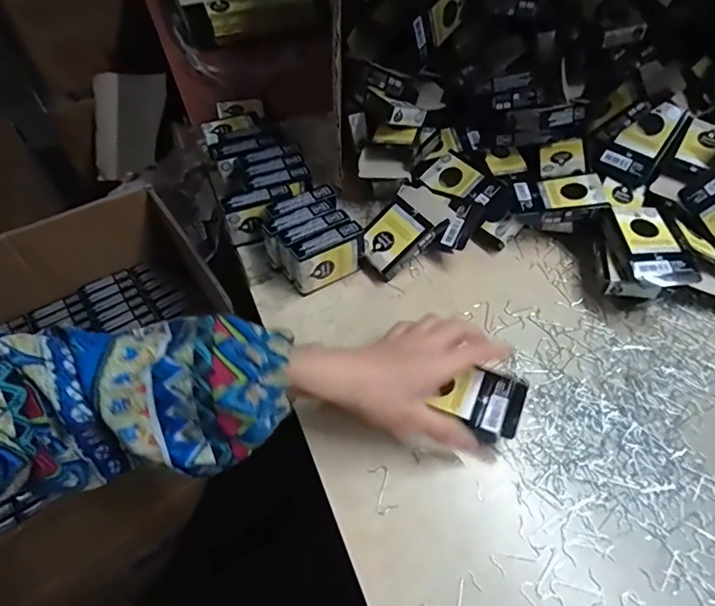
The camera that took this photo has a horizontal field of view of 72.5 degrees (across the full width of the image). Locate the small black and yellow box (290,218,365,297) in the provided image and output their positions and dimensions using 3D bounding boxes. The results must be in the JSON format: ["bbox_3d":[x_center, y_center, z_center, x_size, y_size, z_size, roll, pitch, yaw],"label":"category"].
[{"bbox_3d":[-0.028,-0.042,0.485,0.076,0.058,0.024,-26,61,-18],"label":"small black and yellow box"}]

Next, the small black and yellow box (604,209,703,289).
[{"bbox_3d":[0.278,-0.056,0.466,0.055,0.018,0.095,1,56,-1],"label":"small black and yellow box"}]

